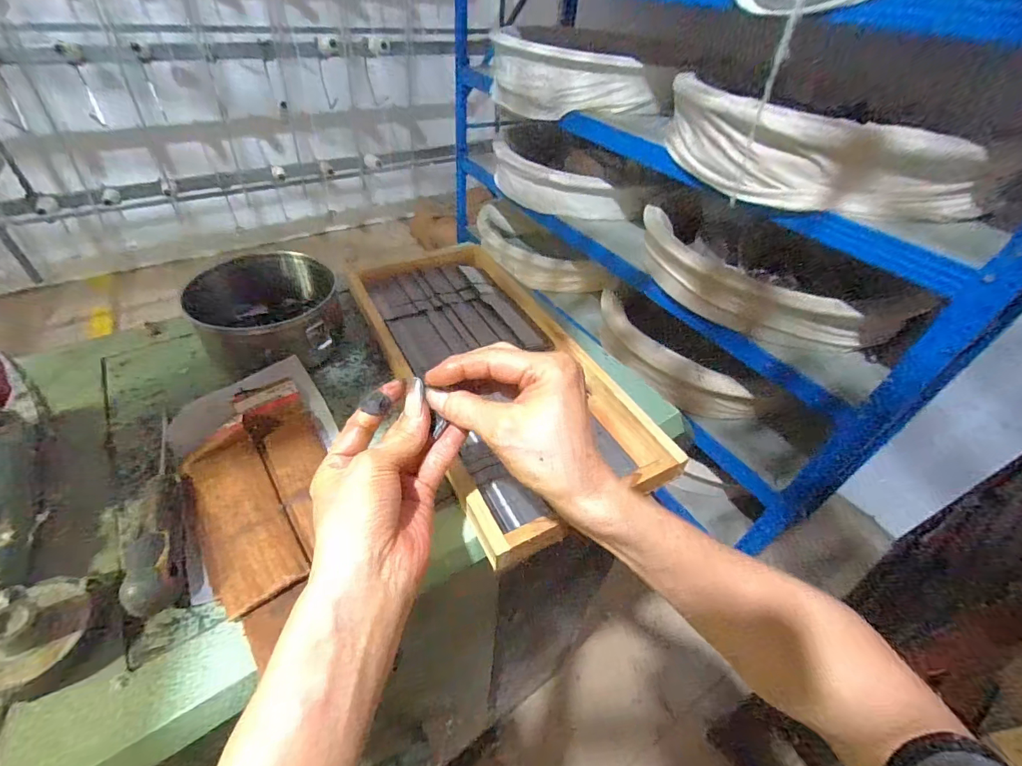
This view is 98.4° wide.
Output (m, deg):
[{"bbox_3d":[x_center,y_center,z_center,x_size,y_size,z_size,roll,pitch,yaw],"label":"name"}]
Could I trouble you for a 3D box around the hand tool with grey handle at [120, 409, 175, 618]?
[{"bbox_3d":[-0.281,0.086,0.347,0.027,0.032,0.199,-19,49,-23],"label":"hand tool with grey handle"}]

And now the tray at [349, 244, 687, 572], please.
[{"bbox_3d":[-0.026,-0.032,0.500,0.202,0.032,0.445,-18,49,-22],"label":"tray"}]

